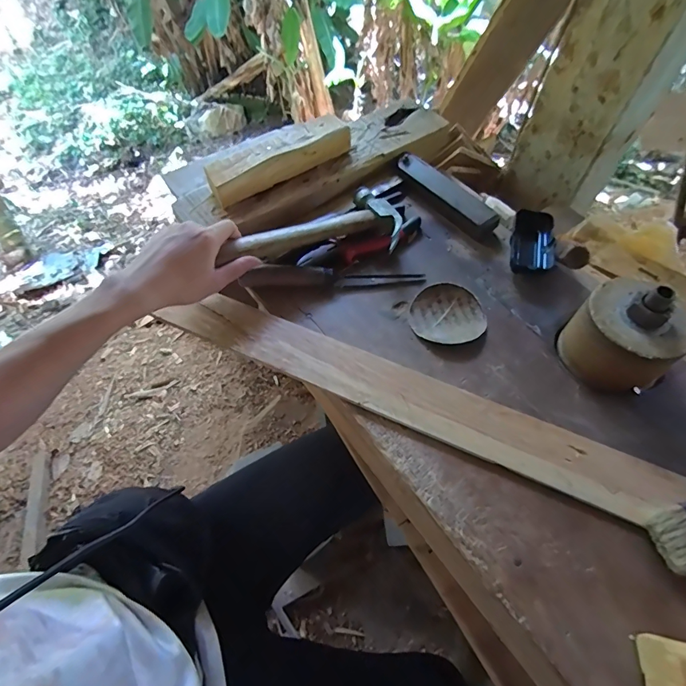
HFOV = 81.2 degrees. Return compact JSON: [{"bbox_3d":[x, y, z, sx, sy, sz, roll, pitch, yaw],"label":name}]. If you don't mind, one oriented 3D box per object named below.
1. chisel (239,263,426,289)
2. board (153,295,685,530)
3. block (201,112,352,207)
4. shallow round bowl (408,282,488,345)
[{"bbox_3d":[-0.012,-0.086,0.518,0.230,0.025,0.021,-1,57,1],"label":"chisel"},{"bbox_3d":[0.097,0.070,0.425,0.636,0.015,0.067,22,60,15],"label":"board"},{"bbox_3d":[-0.091,-0.266,0.573,0.217,0.042,0.052,-33,64,-17],"label":"block"},{"bbox_3d":[0.128,-0.036,0.489,0.089,0.014,0.083,-1,57,1],"label":"shallow round bowl"}]

